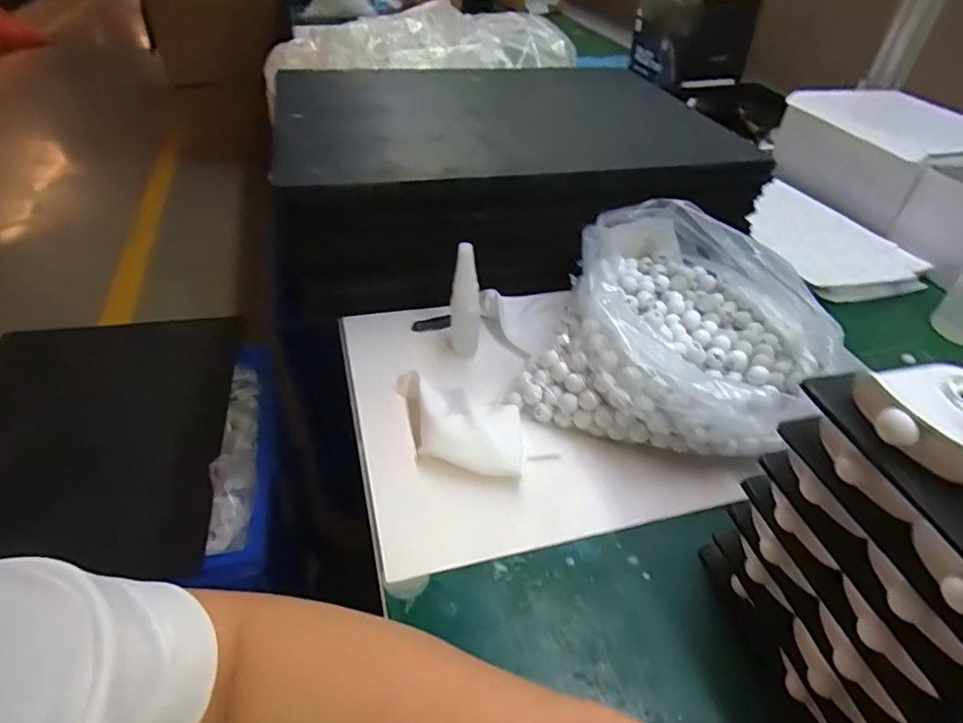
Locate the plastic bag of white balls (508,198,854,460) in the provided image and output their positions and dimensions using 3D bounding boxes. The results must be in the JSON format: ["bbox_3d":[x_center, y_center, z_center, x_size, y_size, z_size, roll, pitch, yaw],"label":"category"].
[{"bbox_3d":[0.154,-0.037,0.478,0.194,0.118,0.212,16,42,13],"label":"plastic bag of white balls"}]

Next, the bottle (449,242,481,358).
[{"bbox_3d":[-0.014,-0.060,0.500,0.028,0.104,0.022,2,41,-2],"label":"bottle"}]

